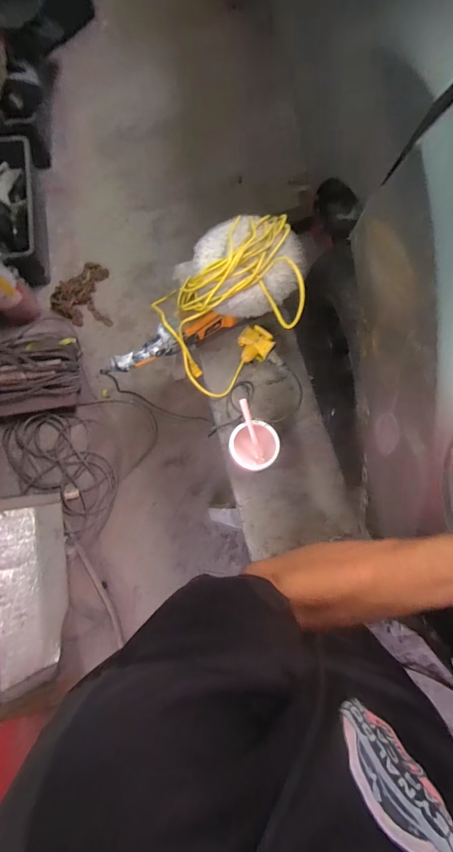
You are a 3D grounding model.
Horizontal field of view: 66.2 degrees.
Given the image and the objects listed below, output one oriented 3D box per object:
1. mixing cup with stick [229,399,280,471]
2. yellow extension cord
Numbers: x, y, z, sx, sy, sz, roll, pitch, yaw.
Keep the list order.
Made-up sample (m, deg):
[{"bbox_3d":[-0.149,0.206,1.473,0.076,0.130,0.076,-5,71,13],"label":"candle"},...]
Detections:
[{"bbox_3d":[0.061,0.036,0.755,0.104,0.137,0.113,-1,81,4],"label":"mixing cup with stick"},{"bbox_3d":[0.018,-0.272,0.778,0.337,0.190,0.268,-31,81,-1],"label":"yellow extension cord"}]

